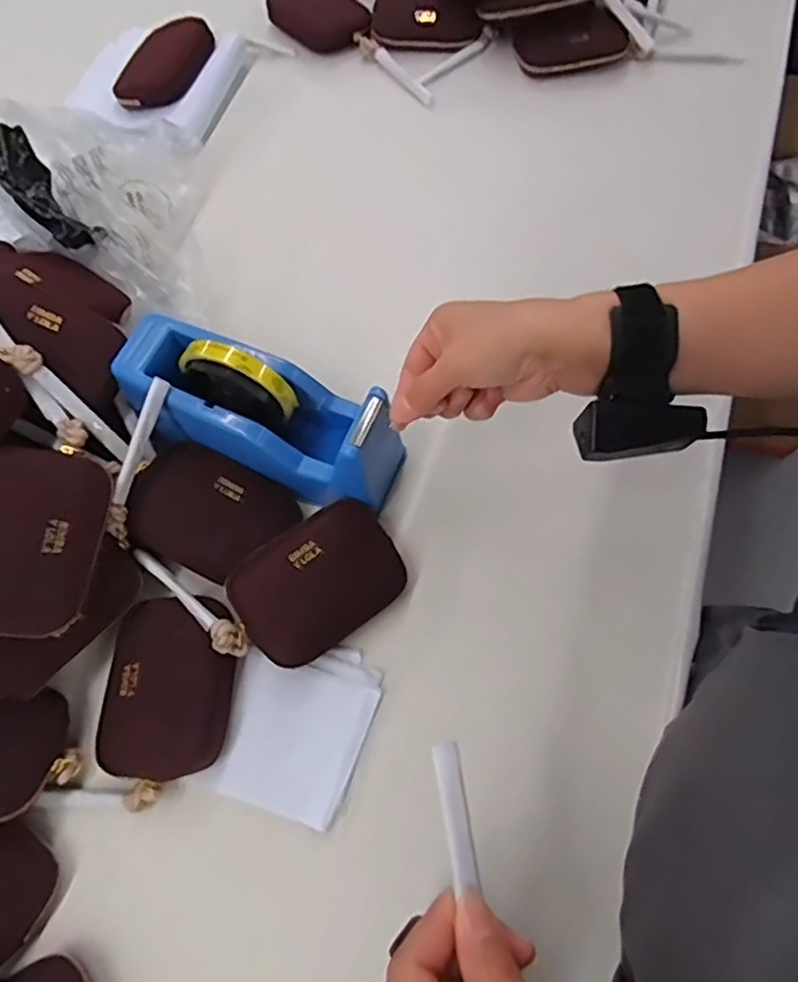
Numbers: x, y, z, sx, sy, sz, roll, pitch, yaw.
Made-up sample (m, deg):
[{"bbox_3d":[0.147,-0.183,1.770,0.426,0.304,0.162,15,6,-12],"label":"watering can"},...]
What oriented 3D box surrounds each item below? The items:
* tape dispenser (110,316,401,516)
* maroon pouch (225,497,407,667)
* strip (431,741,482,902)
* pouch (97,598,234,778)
[{"bbox_3d":[-0.094,-0.061,0.459,0.208,0.092,0.073,25,69,-5],"label":"tape dispenser"},{"bbox_3d":[-0.055,0.064,0.449,0.114,0.028,0.080,-36,91,-15],"label":"maroon pouch"},{"bbox_3d":[0.024,0.133,0.265,0.011,0.005,0.054,-9,72,-1],"label":"strip"},{"bbox_3d":[-0.154,0.130,0.431,0.079,0.025,0.112,1,66,3],"label":"pouch"}]

